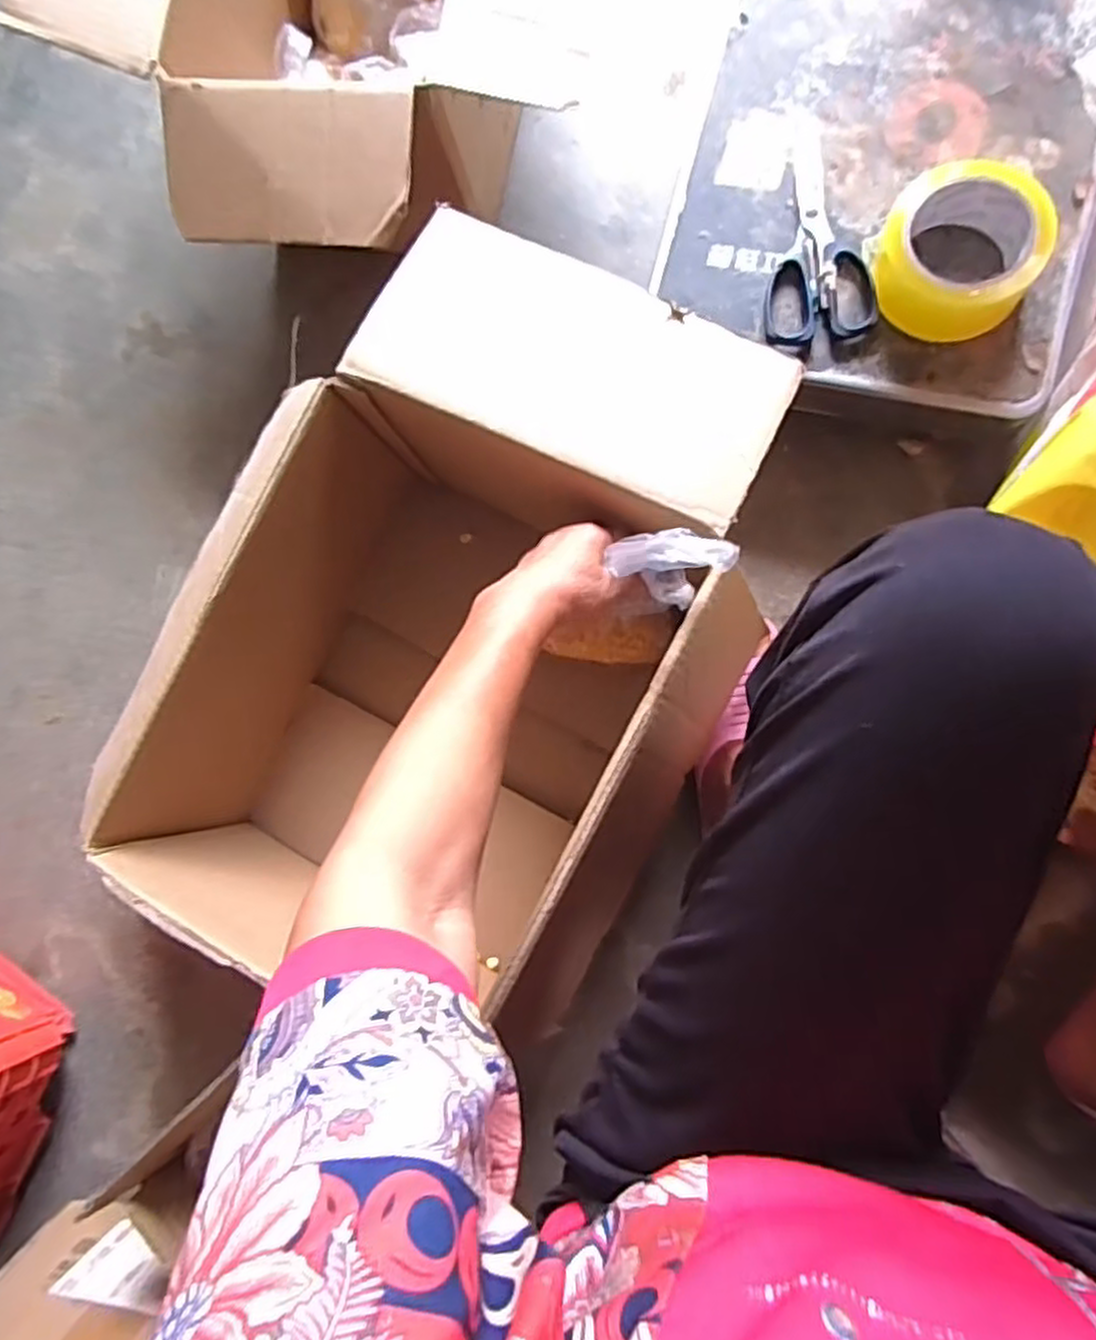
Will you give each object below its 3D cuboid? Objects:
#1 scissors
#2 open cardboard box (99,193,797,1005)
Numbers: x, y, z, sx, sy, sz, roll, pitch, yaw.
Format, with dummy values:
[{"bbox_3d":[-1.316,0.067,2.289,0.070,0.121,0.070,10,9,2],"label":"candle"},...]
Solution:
[{"bbox_3d":[0.211,-0.354,0.599,0.081,0.013,0.198,-3,84,10],"label":"scissors"},{"bbox_3d":[-0.057,-0.029,0.612,0.320,0.215,0.540,28,90,10],"label":"open cardboard box"}]

